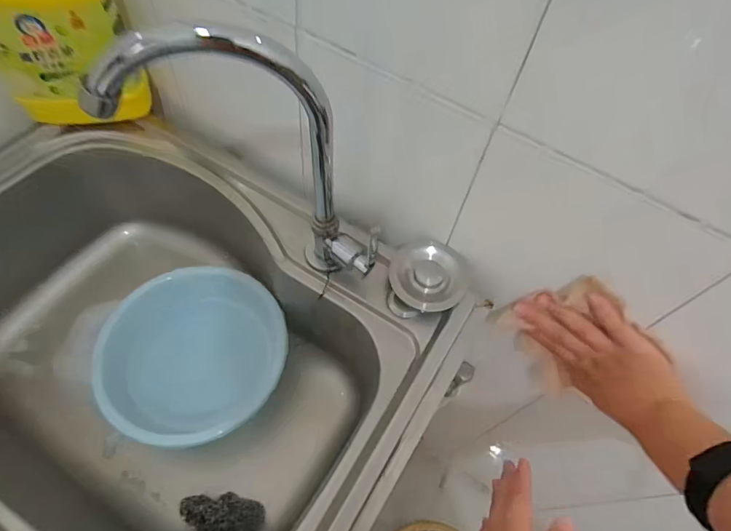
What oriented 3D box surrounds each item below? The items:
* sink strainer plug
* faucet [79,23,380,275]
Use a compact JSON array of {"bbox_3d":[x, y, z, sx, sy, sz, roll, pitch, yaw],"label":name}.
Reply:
[{"bbox_3d":[0.066,0.011,0.477,0.083,0.028,0.070,8,100,-9],"label":"sink strainer plug"},{"bbox_3d":[-0.083,-0.068,0.370,0.181,0.267,0.048,-2,57,1],"label":"faucet"}]

